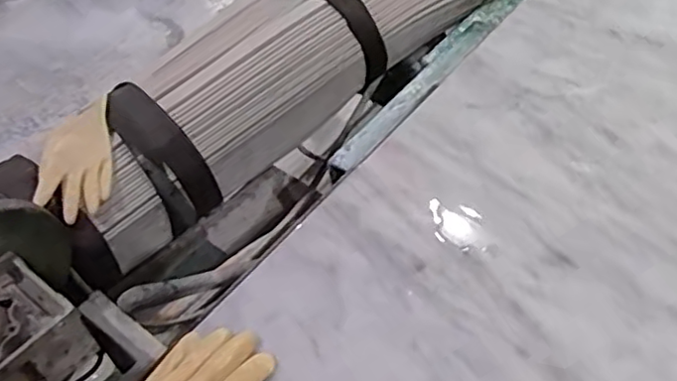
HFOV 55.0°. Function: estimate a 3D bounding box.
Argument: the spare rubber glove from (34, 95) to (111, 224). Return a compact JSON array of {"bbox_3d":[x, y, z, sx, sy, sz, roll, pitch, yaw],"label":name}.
[{"bbox_3d":[-0.372,-0.045,0.932,0.094,0.040,0.192,-10,50,-4],"label":"spare rubber glove"}]

